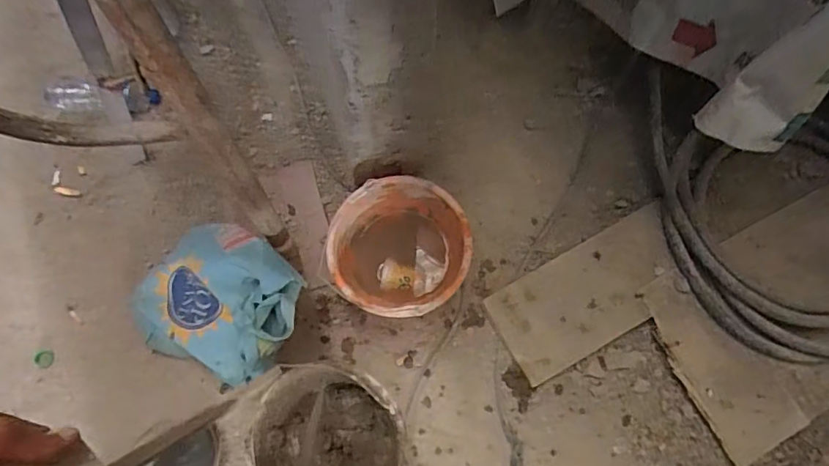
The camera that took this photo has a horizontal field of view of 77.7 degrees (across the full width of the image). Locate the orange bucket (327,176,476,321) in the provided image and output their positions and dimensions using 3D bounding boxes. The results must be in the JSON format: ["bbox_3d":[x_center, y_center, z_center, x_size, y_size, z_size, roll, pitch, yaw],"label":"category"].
[{"bbox_3d":[-0.027,0.045,0.972,0.232,0.197,0.241,0,74,-2],"label":"orange bucket"}]

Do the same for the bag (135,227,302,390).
[{"bbox_3d":[-0.350,0.116,0.916,0.310,0.178,0.248,18,72,5],"label":"bag"}]

